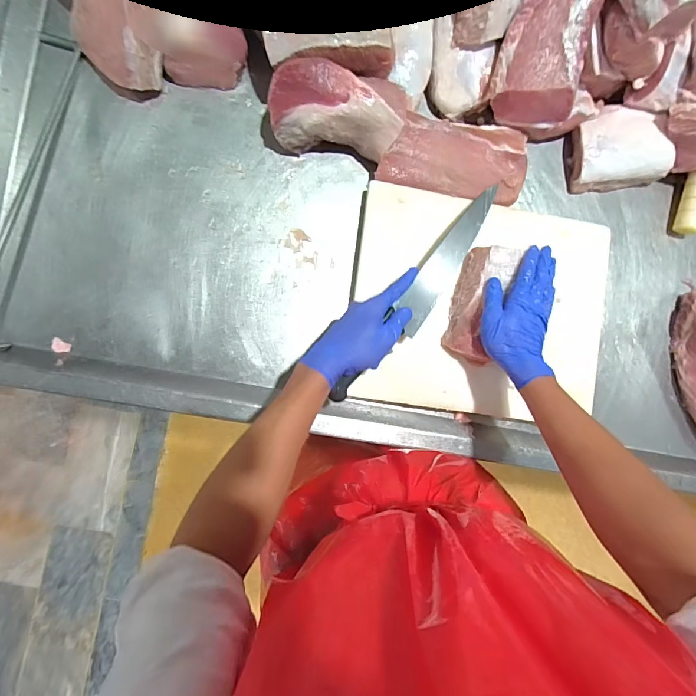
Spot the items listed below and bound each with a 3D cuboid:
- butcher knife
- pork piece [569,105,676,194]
[{"bbox_3d":[0.096,-0.069,0.536,0.046,0.034,0.351,38,80,-4],"label":"butcher knife"},{"bbox_3d":[0.410,-0.304,0.607,0.136,0.043,0.110,-10,91,-5],"label":"pork piece"}]

